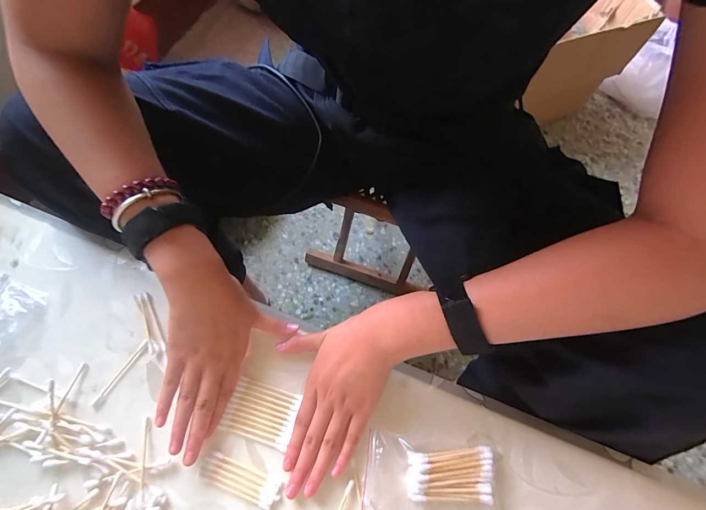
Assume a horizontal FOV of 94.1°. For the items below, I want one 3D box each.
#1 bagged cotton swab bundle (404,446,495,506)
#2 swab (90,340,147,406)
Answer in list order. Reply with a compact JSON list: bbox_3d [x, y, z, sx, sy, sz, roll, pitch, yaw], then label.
[{"bbox_3d":[0.083,0.188,0.284,0.072,0.015,0.039,4,65,-1],"label":"bagged cotton swab bundle"},{"bbox_3d":[-0.223,0.112,0.314,0.006,0.004,0.068,30,68,10],"label":"swab"}]

